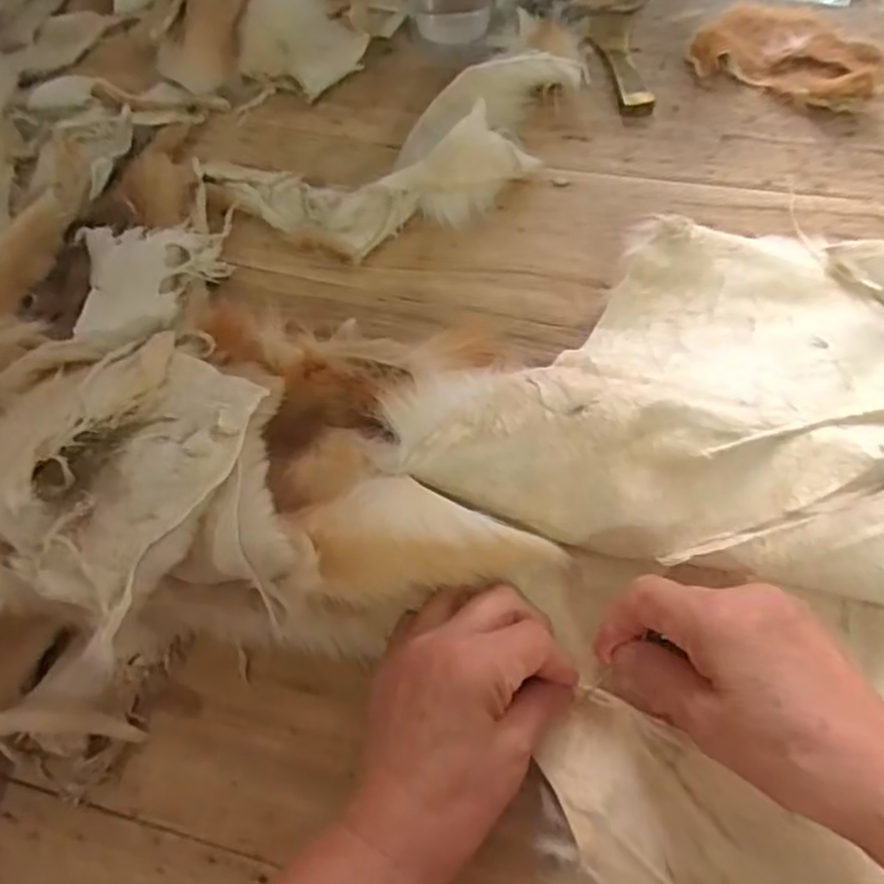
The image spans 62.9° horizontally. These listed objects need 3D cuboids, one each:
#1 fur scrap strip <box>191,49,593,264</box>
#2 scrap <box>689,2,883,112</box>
[{"bbox_3d":[-0.020,-0.180,0.463,0.254,0.037,0.101,-18,66,-6],"label":"fur scrap strip"},{"bbox_3d":[0.238,-0.269,0.494,0.119,0.025,0.079,22,69,13],"label":"scrap"}]

